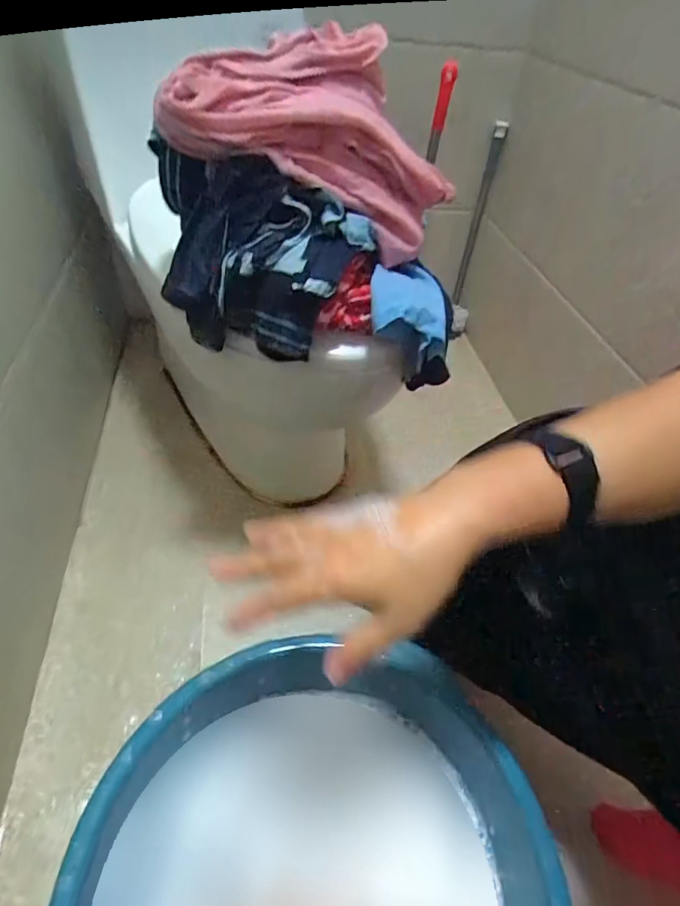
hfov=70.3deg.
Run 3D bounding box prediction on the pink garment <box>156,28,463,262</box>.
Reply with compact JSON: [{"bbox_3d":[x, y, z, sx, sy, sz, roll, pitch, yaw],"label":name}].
[{"bbox_3d":[-0.026,-0.315,0.488,0.274,0.166,0.124,6,44,-2],"label":"pink garment"}]

